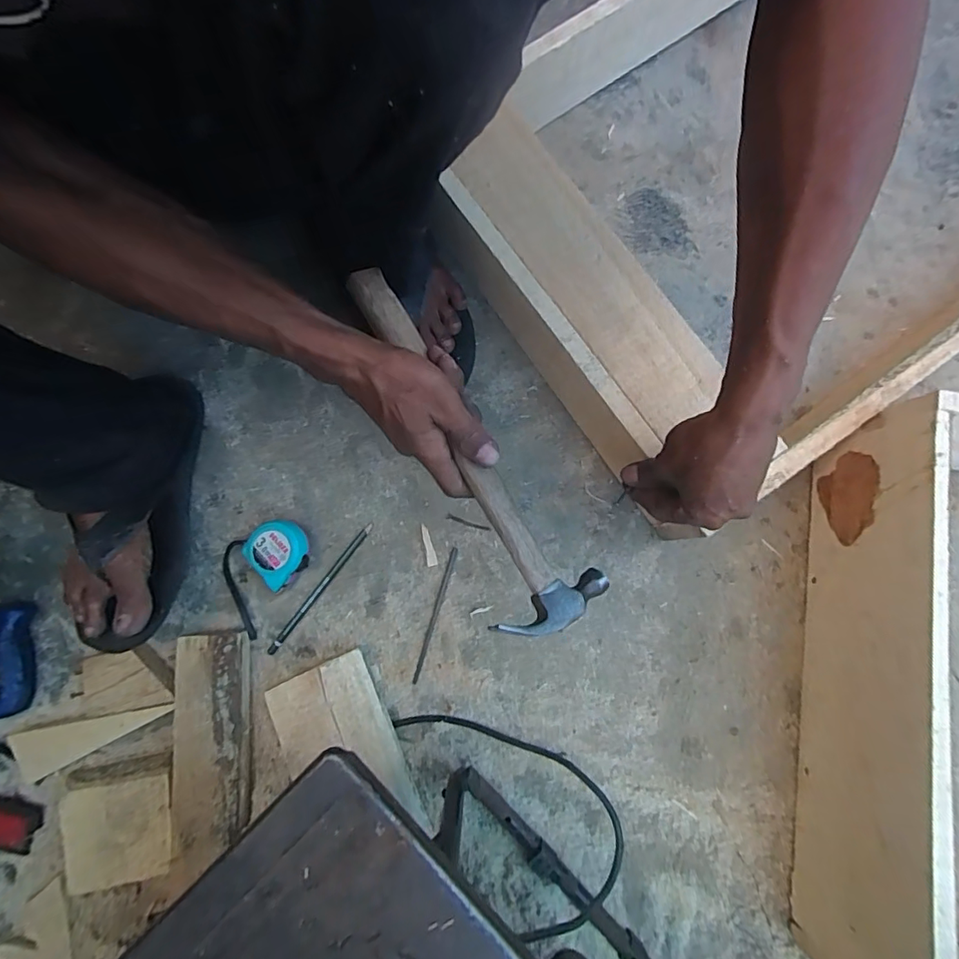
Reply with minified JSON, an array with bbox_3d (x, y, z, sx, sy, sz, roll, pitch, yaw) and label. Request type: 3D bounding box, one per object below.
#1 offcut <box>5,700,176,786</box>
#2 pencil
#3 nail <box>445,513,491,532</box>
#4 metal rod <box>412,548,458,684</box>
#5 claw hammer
[{"bbox_3d":[-0.374,0.238,0.477,0.144,0.015,0.046,-24,80,-3],"label":"offcut"},{"bbox_3d":[-0.164,0.113,0.521,0.011,0.007,0.159,37,83,7],"label":"pencil"},{"bbox_3d":[-0.012,0.046,0.530,0.048,0.004,0.006,16,81,4],"label":"nail"},{"bbox_3d":[-0.045,0.140,0.520,0.007,0.004,0.139,16,81,4],"label":"metal rod"},{"bbox_3d":[-0.014,-0.029,0.391,0.085,0.033,0.319,-30,86,-4],"label":"claw hammer"}]

